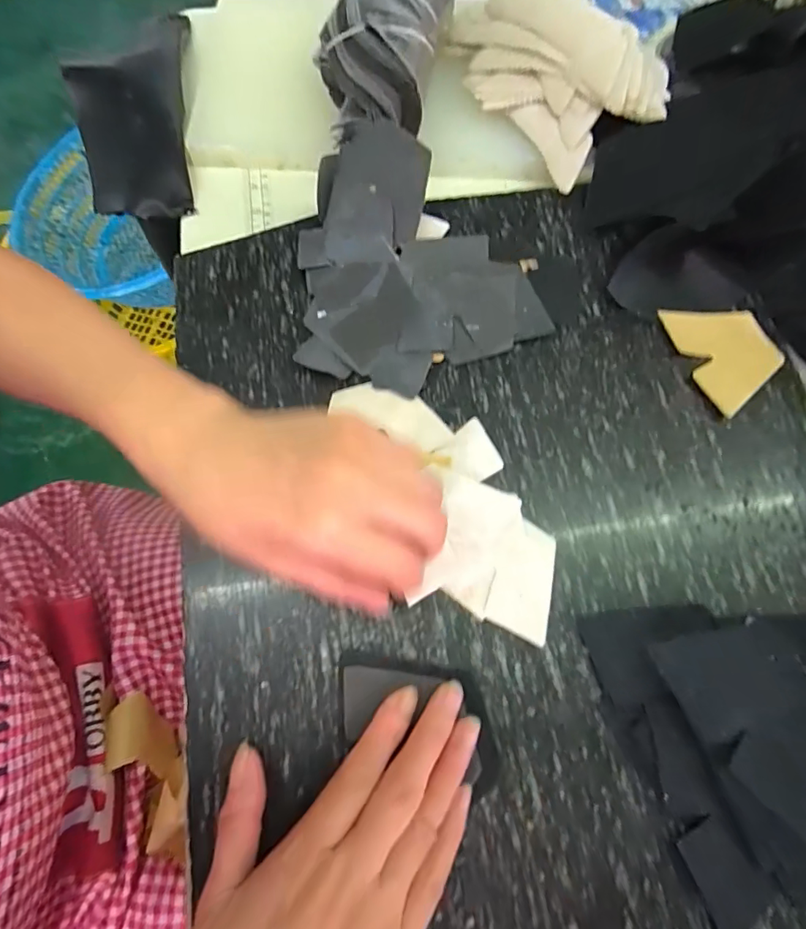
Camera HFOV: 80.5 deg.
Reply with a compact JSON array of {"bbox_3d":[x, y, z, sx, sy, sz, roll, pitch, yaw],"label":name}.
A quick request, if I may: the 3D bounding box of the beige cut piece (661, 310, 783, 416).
[{"bbox_3d":[0.212,-0.074,0.312,0.053,0.004,0.078,-18,70,4],"label":"beige cut piece"}]

